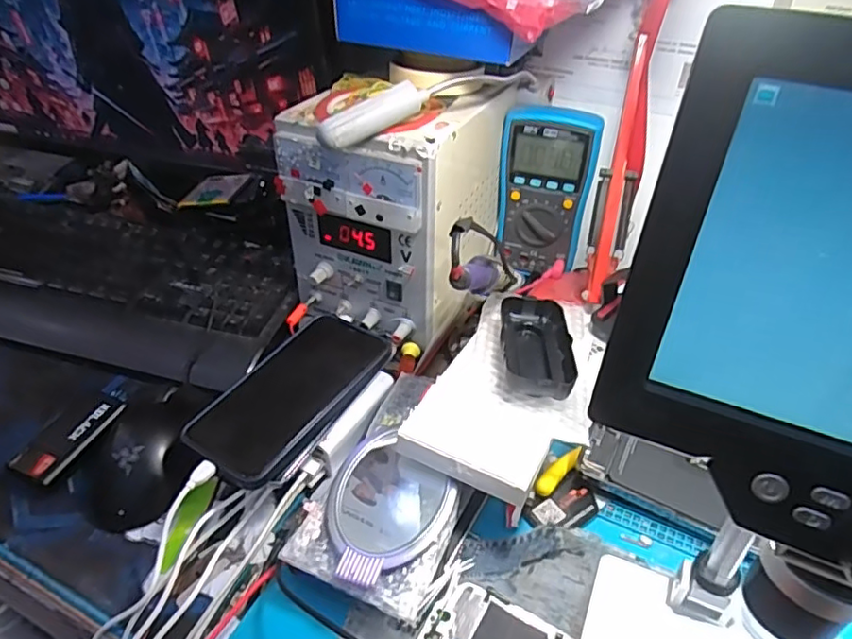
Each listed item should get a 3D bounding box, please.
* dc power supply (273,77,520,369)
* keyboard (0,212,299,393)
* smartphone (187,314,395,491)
[{"bbox_3d":[-0.022,-0.114,0.543,0.139,0.180,0.183,18,46,22],"label":"dc power supply"},{"bbox_3d":[-0.350,-0.045,0.617,0.444,0.024,0.182,11,44,16],"label":"keyboard"},{"bbox_3d":[-0.102,0.053,0.453,0.083,0.010,0.159,24,49,26],"label":"smartphone"}]

